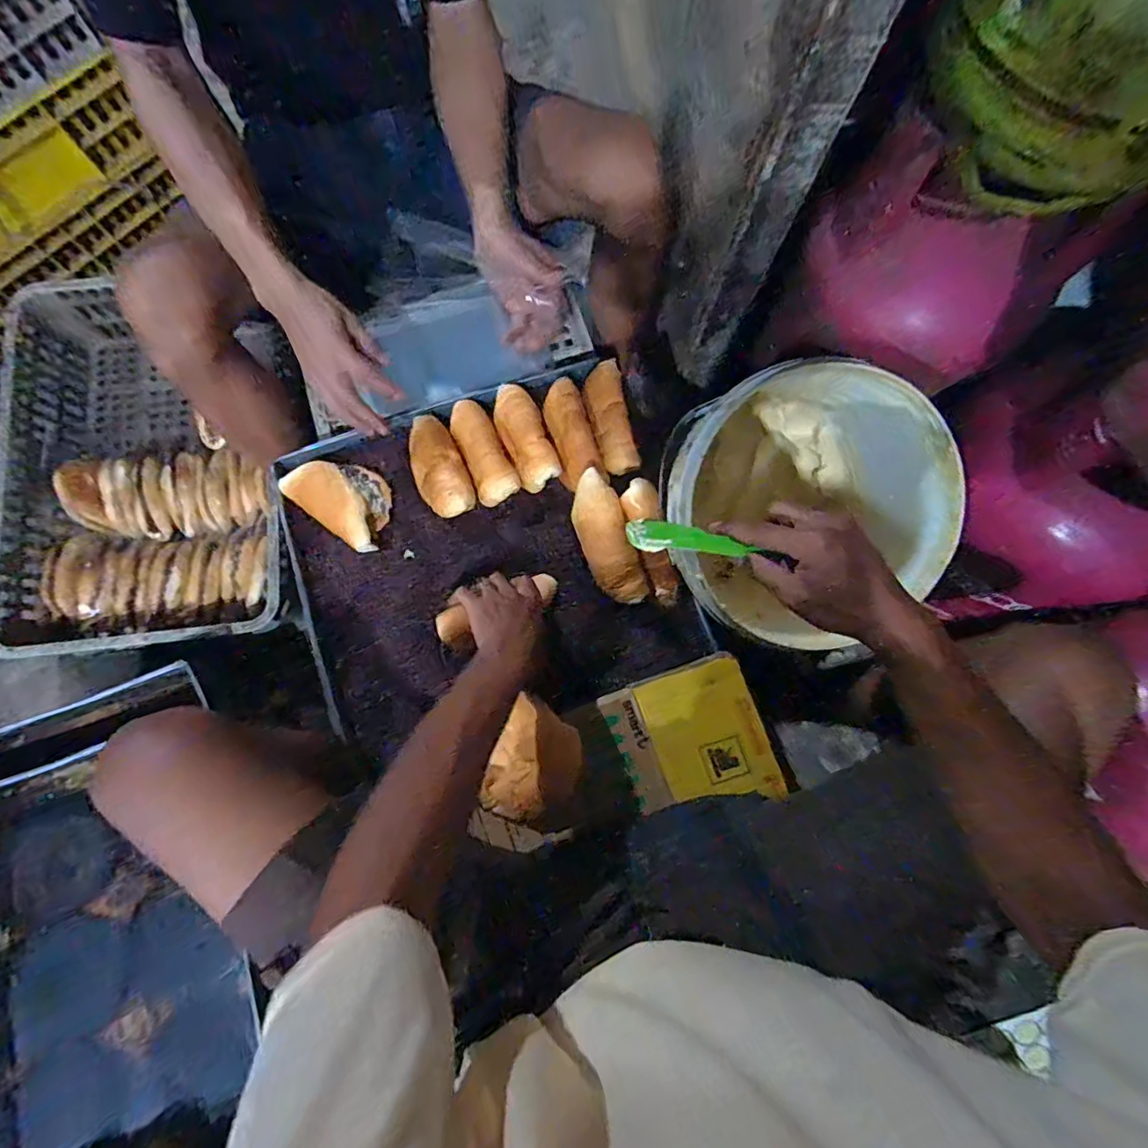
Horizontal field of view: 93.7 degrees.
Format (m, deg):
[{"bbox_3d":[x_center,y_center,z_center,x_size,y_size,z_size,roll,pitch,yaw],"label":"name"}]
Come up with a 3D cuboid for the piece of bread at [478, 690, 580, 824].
[{"bbox_3d":[-0.037,0.203,0.586,0.087,0.036,0.117,18,80,2],"label":"piece of bread"}]

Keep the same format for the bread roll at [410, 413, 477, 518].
[{"bbox_3d":[-0.169,-0.130,0.670,0.070,0.052,0.131,-22,81,-5],"label":"bread roll"}]

